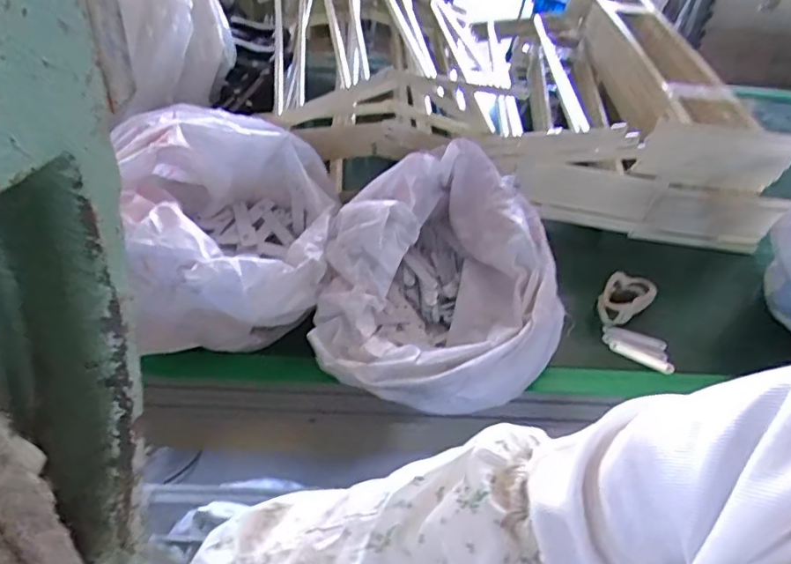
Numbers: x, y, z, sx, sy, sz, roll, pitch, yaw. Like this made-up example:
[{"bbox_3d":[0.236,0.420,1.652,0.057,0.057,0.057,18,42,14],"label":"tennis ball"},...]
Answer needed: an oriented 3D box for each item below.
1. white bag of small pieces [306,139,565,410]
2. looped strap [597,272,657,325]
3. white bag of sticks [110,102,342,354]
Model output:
[{"bbox_3d":[0.048,-0.018,0.769,0.303,0.166,0.357,-2,42,-11],"label":"white bag of small pieces"},{"bbox_3d":[0.345,0.023,0.866,0.065,0.042,0.104,29,46,22],"label":"looped strap"},{"bbox_3d":[-0.220,-0.082,0.745,0.267,0.191,0.305,5,42,-3],"label":"white bag of sticks"}]

